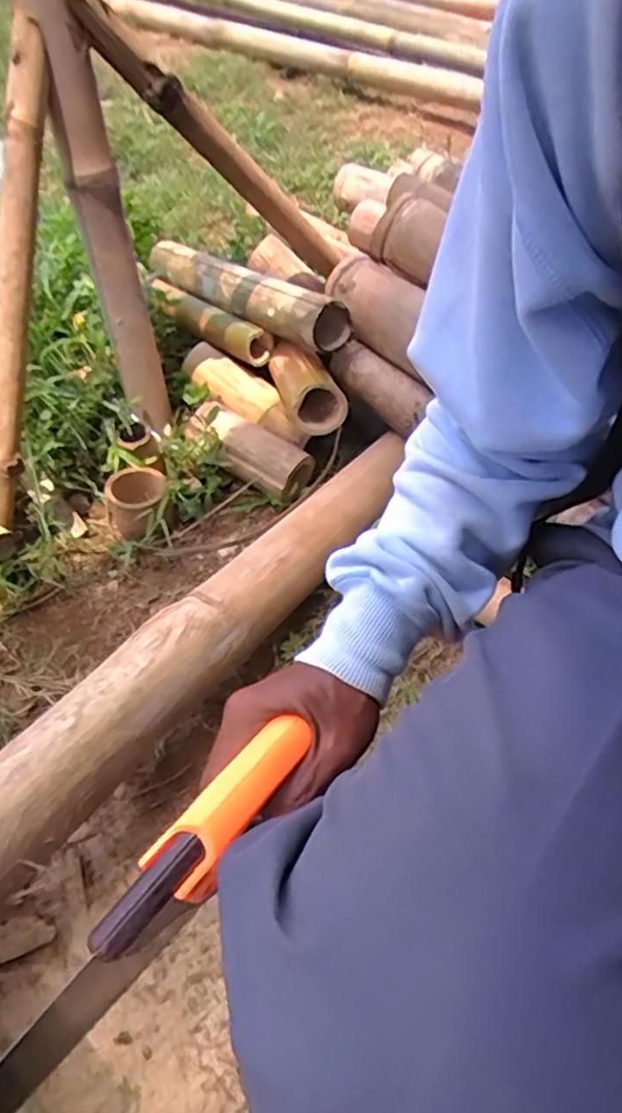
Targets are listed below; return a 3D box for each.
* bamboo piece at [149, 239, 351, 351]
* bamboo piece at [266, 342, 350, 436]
[{"bbox_3d":[-0.121,-0.402,0.975,0.449,0.080,0.070,36,58,28],"label":"bamboo piece"},{"bbox_3d":[-0.008,-0.247,0.928,0.072,0.070,0.156,-14,50,-11],"label":"bamboo piece"}]

